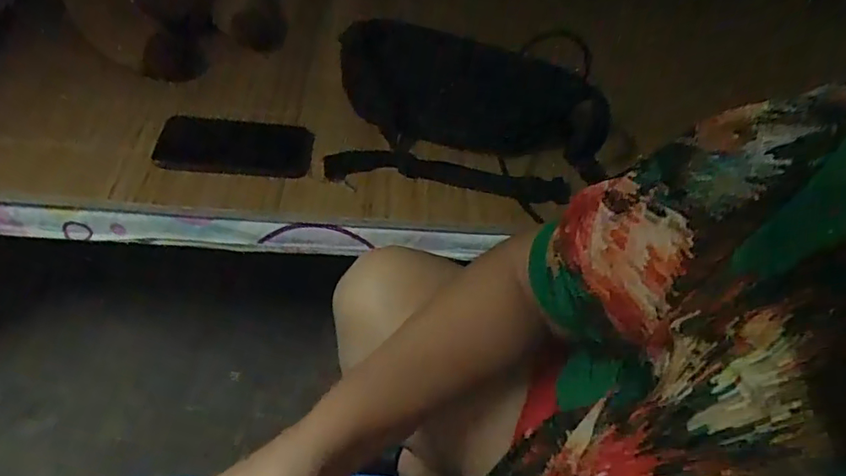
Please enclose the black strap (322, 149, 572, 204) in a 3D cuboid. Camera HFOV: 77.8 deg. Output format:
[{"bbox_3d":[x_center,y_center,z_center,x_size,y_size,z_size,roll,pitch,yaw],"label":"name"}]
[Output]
[{"bbox_3d":[0.026,-0.073,0.596,0.271,0.026,0.031,7,51,0],"label":"black strap"}]

